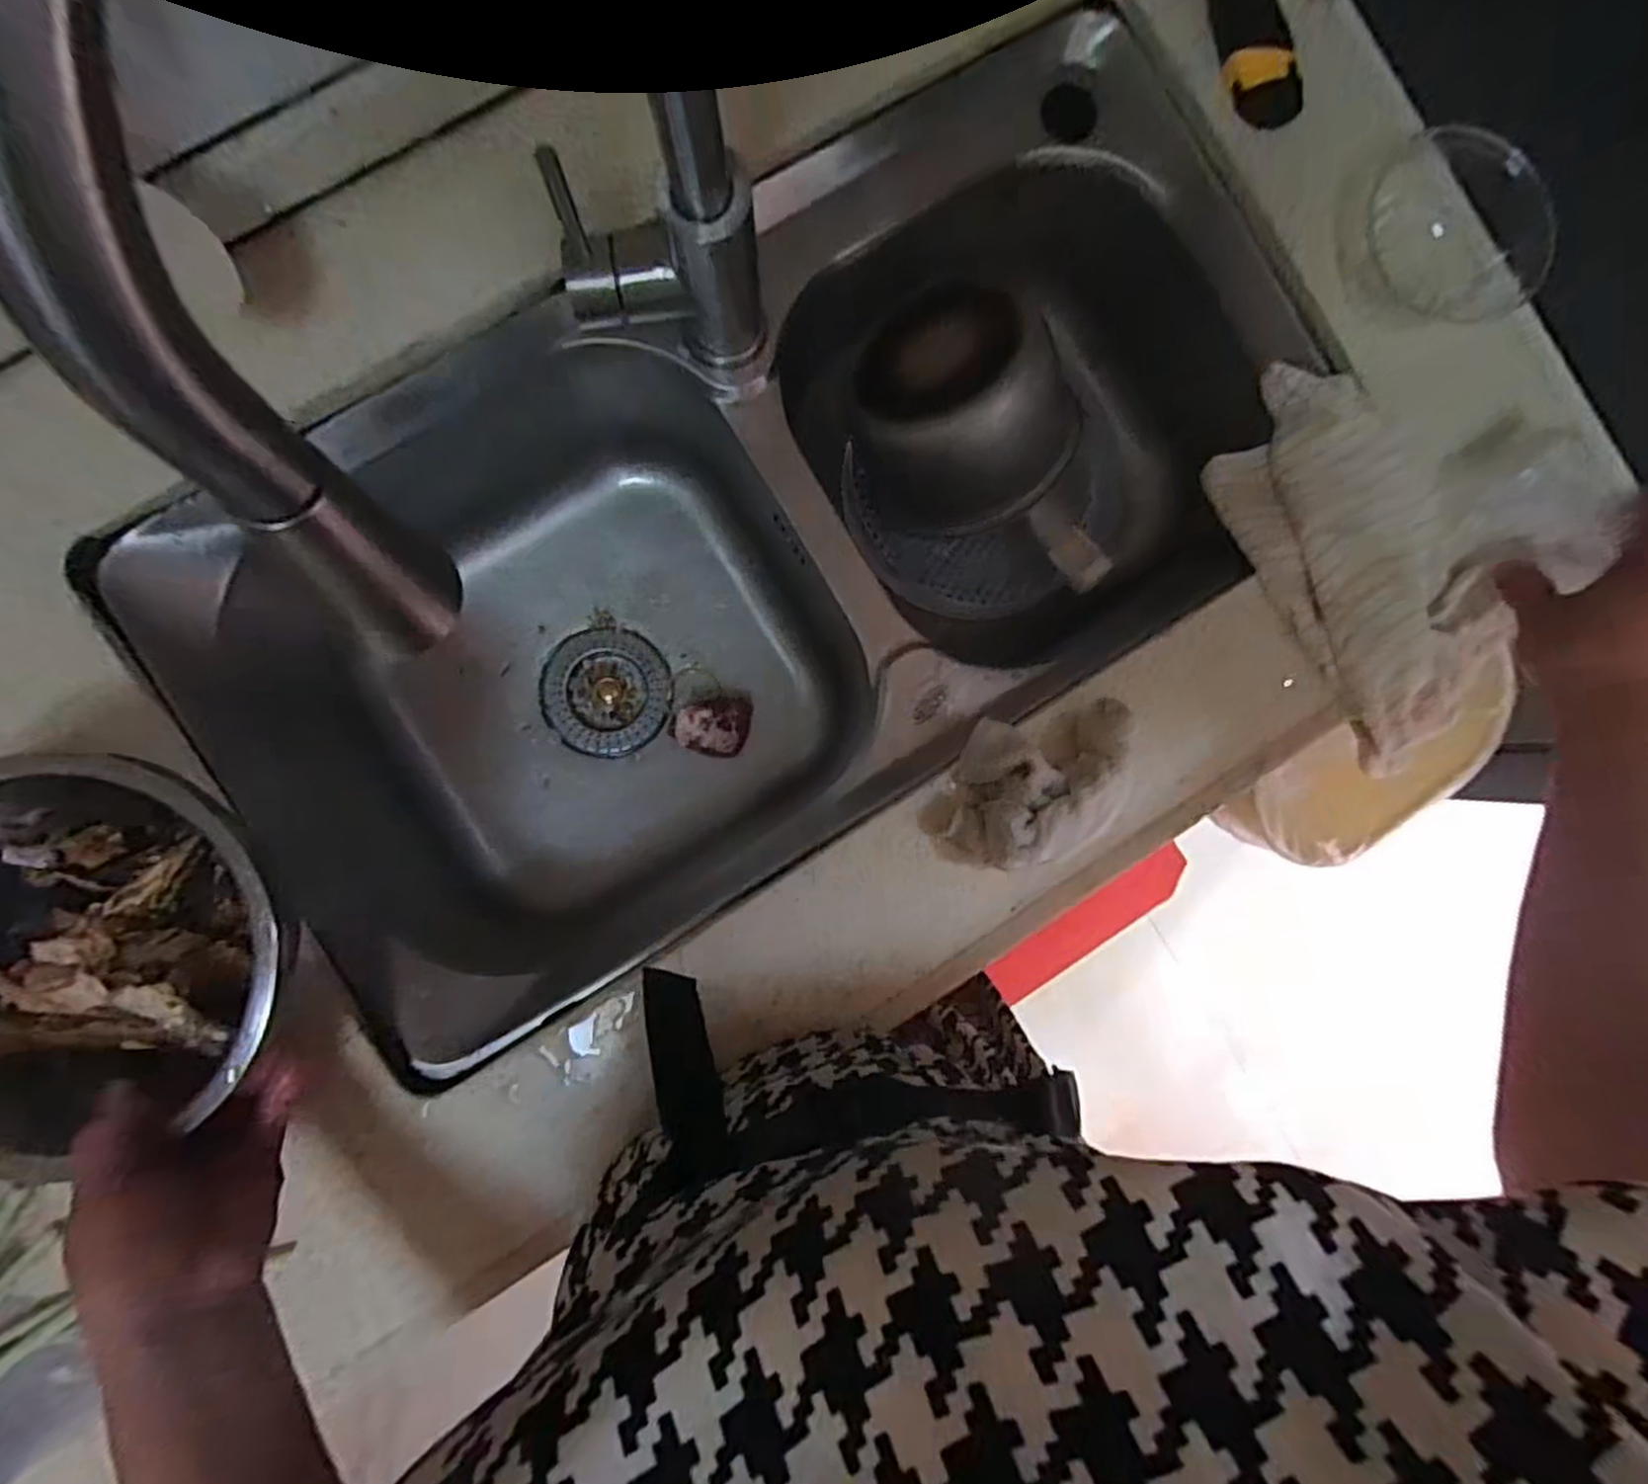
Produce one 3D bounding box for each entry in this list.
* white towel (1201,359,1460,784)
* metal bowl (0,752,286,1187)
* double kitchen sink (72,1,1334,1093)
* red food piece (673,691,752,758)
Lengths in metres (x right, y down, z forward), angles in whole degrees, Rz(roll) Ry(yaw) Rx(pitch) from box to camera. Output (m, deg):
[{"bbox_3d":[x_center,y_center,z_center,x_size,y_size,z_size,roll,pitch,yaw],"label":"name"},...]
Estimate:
[{"bbox_3d":[0.340,-0.114,0.498,0.122,0.071,0.267,-29,92,-5],"label":"white towel"},{"bbox_3d":[-0.348,0.100,0.369,0.182,0.073,0.166,0,89,-5],"label":"metal bowl"},{"bbox_3d":[-0.040,-0.144,0.571,0.734,0.202,0.356,-31,92,-5],"label":"double kitchen sink"},{"bbox_3d":[-0.093,-0.018,0.638,0.059,0.042,0.056,0,89,-5],"label":"red food piece"}]

